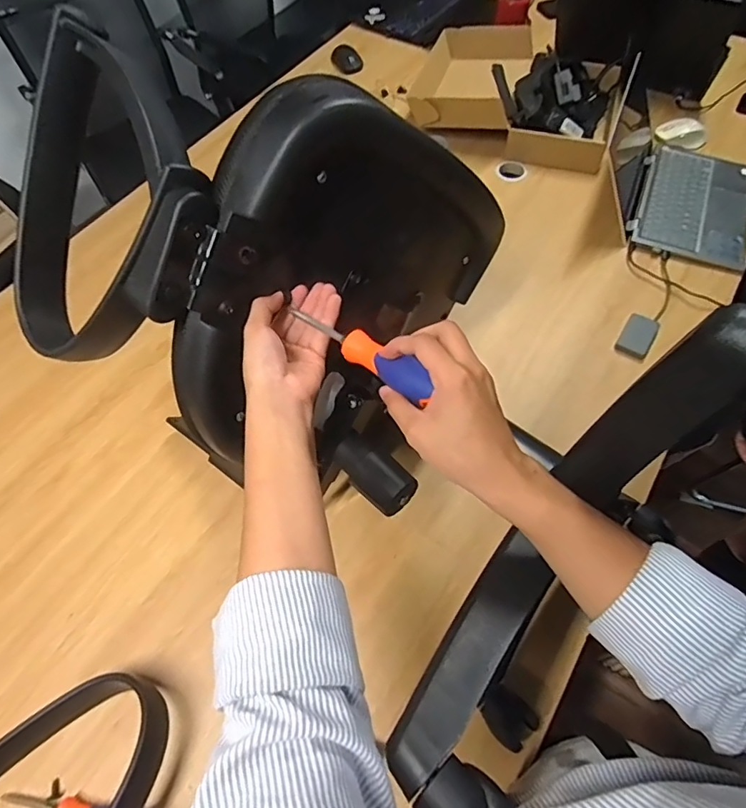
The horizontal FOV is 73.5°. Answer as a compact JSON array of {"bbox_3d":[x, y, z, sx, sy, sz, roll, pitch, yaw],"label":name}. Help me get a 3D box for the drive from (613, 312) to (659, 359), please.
[{"bbox_3d":[0.458,-0.119,0.866,0.053,0.017,0.097,30,66,18],"label":"drive"}]

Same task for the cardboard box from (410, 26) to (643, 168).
[{"bbox_3d":[0.316,-0.722,1.149,0.475,0.092,0.338,16,62,12],"label":"cardboard box"}]

